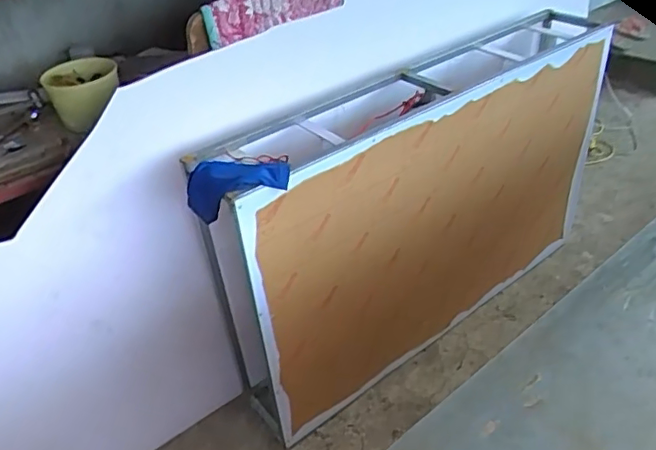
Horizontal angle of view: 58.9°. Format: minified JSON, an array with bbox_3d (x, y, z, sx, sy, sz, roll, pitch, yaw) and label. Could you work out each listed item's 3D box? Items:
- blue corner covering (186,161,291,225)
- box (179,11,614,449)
[{"bbox_3d":[-0.172,-0.077,1.104,0.204,0.104,0.118,-14,36,11],"label":"blue corner covering"},{"bbox_3d":[0.278,-0.055,1.588,1.275,0.719,0.280,-29,42,-29],"label":"box"}]

